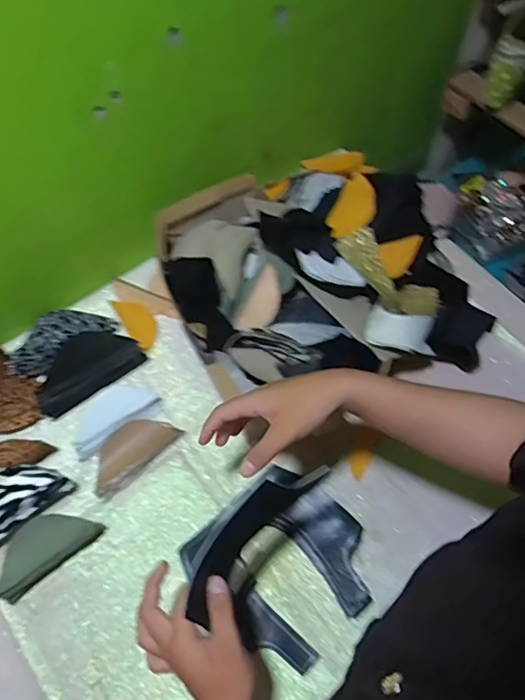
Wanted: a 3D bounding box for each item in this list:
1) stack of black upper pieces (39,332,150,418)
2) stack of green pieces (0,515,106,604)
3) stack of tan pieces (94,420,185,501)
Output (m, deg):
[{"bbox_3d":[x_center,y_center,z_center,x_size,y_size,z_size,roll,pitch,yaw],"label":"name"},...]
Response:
[{"bbox_3d":[-0.241,0.019,0.728,0.146,0.029,0.076,-32,65,-16],"label":"stack of black upper pieces"},{"bbox_3d":[-0.250,0.226,0.618,0.118,0.041,0.058,-33,65,-16],"label":"stack of green pieces"},{"bbox_3d":[-0.168,0.127,0.680,0.058,0.017,0.122,39,68,20],"label":"stack of tan pieces"}]

